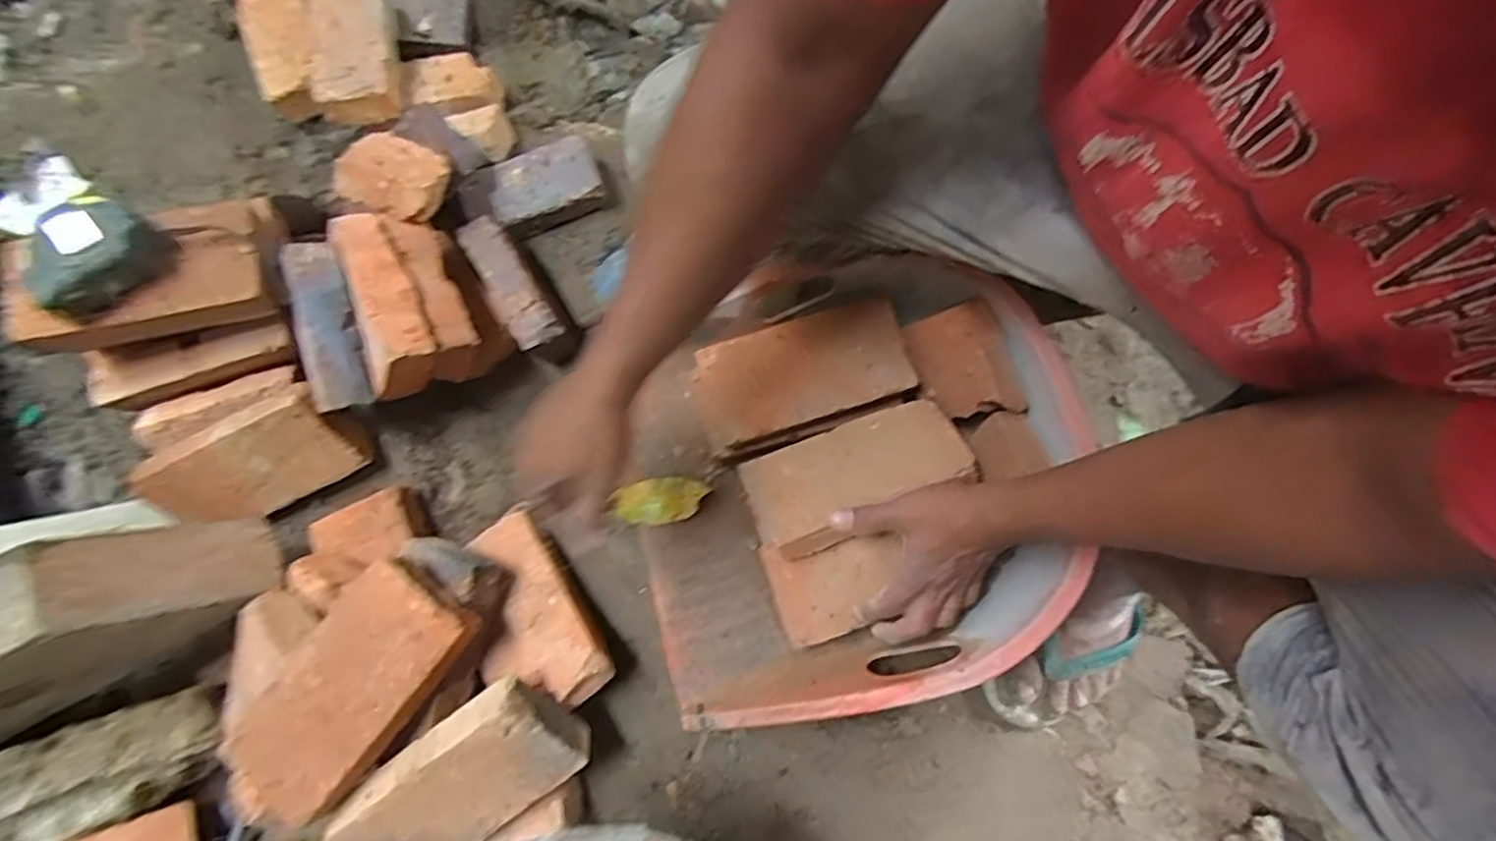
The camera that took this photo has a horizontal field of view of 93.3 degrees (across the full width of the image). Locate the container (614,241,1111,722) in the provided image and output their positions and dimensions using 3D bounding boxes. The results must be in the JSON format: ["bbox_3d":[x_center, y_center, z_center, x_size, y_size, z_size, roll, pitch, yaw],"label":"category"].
[{"bbox_3d":[0.092,0.055,0.670,0.411,0.128,0.386,-16,77,-4],"label":"container"}]

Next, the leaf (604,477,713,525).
[{"bbox_3d":[-0.088,0.082,0.718,0.094,0.009,0.045,-11,79,-7],"label":"leaf"}]

